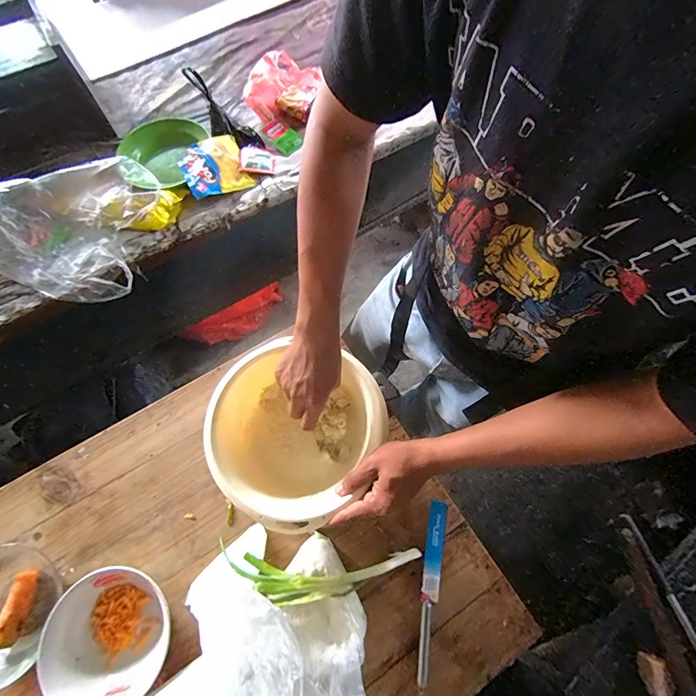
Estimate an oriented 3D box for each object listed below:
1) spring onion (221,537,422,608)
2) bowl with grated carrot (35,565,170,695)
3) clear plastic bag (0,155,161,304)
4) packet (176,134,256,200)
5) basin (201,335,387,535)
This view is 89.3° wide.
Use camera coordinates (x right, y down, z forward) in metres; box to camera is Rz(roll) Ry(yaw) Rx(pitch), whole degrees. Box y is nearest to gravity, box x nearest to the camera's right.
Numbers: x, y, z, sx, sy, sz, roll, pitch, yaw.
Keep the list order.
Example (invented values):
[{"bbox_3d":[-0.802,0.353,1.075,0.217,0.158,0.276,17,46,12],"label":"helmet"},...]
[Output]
[{"bbox_3d":[-0.044,0.308,0.478,0.289,0.072,0.067,2,68,2],"label":"spring onion"},{"bbox_3d":[-0.311,0.379,0.465,0.161,0.053,0.143,37,73,15],"label":"bowl with grated carrot"},{"bbox_3d":[-0.562,-0.252,0.690,0.304,0.113,0.270,15,69,8],"label":"clear plastic bag"},{"bbox_3d":[-0.298,-0.407,0.786,0.140,0.043,0.140,-28,70,-9],"label":"packet"},{"bbox_3d":[-0.080,0.121,0.525,0.224,0.106,0.227,-1,68,1],"label":"basin"}]

